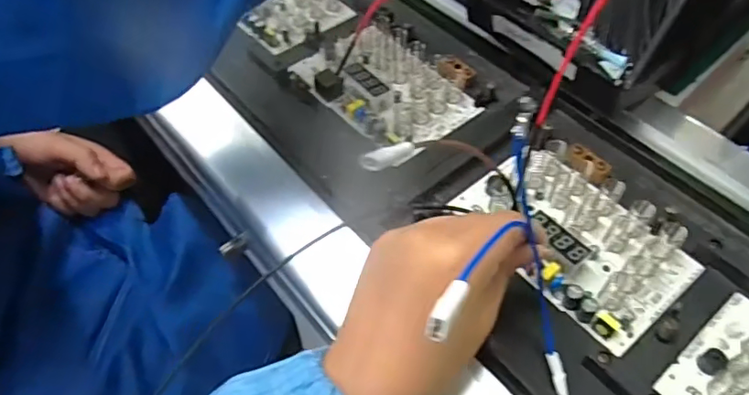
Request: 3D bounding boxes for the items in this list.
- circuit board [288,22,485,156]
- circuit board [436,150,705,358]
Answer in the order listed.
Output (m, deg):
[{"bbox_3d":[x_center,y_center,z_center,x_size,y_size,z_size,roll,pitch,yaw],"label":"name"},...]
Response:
[{"bbox_3d":[0.011,-0.095,0.428,0.098,0.018,0.131,-36,61,-23],"label":"circuit board"},{"bbox_3d":[0.123,0.018,0.344,0.083,0.019,0.139,-34,60,-22],"label":"circuit board"}]

